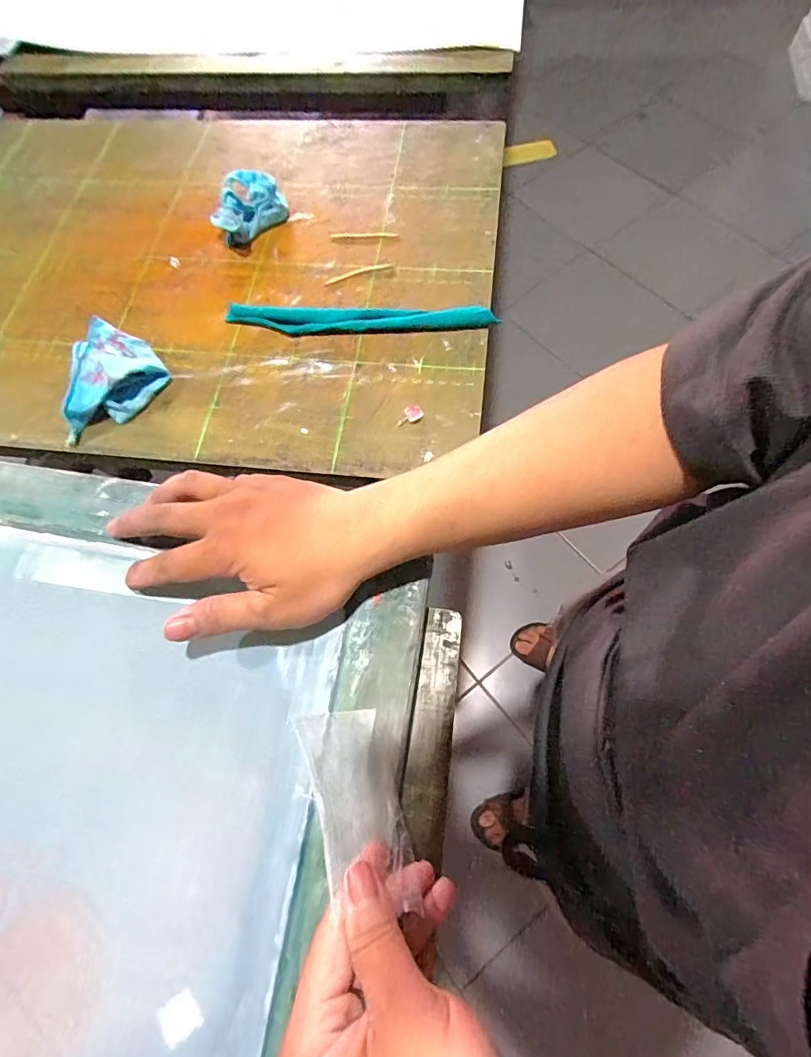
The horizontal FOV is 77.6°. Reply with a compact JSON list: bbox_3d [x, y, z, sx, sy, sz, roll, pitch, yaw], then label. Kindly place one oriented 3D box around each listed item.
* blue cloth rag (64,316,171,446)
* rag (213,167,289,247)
[{"bbox_3d":[-0.213,-0.112,0.375,0.062,0.021,0.089,-2,66,4],"label":"blue cloth rag"},{"bbox_3d":[-0.141,-0.282,0.438,0.057,0.025,0.070,33,73,17],"label":"rag"}]

